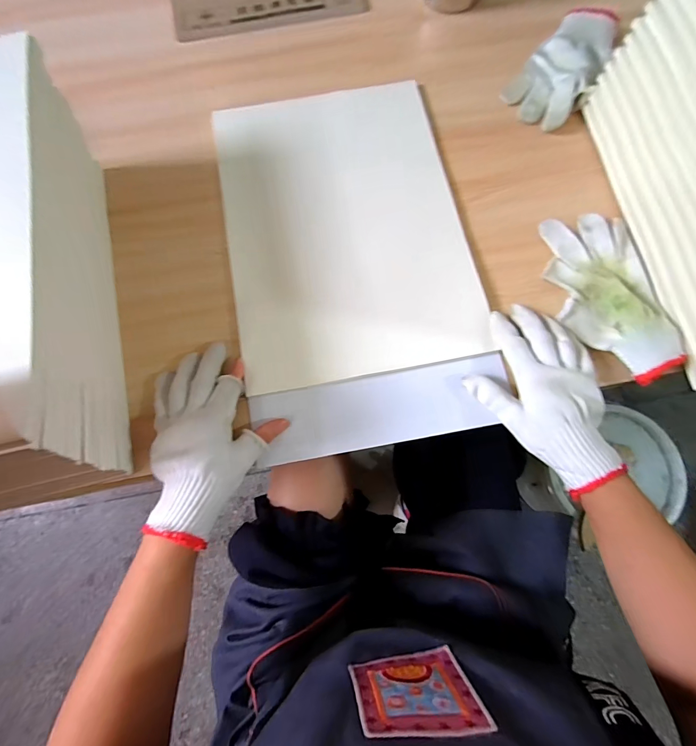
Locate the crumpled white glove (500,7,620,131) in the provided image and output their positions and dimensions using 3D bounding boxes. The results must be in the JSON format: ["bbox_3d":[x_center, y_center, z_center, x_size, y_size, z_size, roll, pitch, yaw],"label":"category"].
[{"bbox_3d":[0.274,-0.388,0.485,0.090,0.033,0.178,37,78,10],"label":"crumpled white glove"}]

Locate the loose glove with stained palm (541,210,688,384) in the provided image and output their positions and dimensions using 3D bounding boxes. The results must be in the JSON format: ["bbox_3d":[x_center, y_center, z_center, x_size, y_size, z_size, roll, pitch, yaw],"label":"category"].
[{"bbox_3d":[0.273,-0.085,0.405,0.105,0.027,0.190,-8,75,-1],"label":"loose glove with stained palm"}]

